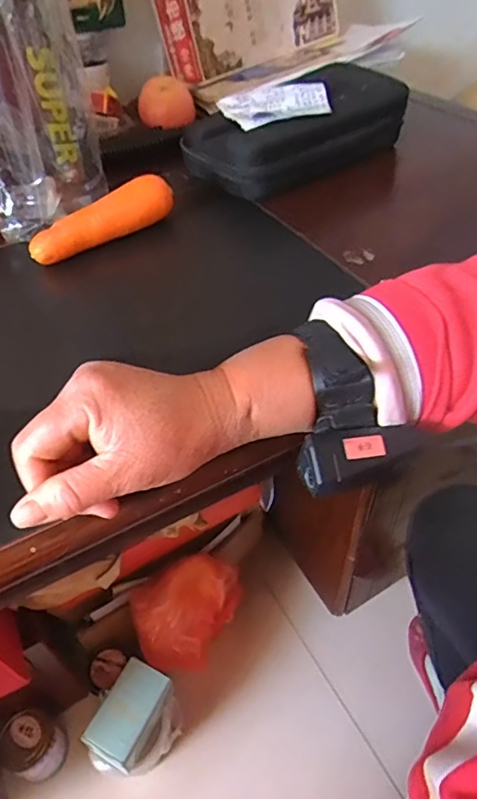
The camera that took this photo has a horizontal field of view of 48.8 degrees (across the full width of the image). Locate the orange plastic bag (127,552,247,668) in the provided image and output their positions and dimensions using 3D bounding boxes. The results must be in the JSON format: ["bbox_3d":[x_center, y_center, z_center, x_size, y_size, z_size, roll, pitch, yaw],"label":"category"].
[{"bbox_3d":[-0.069,0.341,0.843,0.187,0.154,0.106,-22,49,-18],"label":"orange plastic bag"}]

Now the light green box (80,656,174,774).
[{"bbox_3d":[-0.159,0.458,0.767,0.076,0.059,0.129,20,50,21],"label":"light green box"}]

